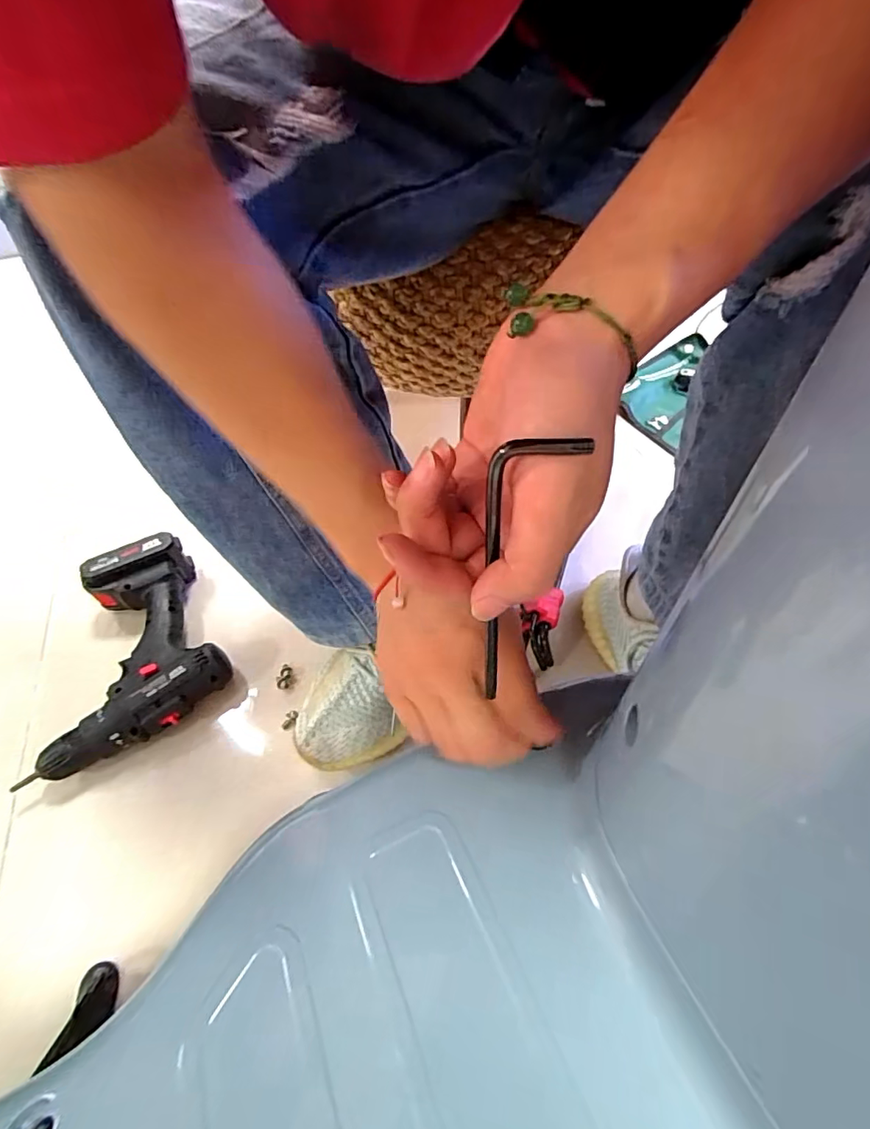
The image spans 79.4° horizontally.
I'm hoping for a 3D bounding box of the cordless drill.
[{"bbox_3d":[-0.332,0.089,0.549,0.190,0.073,0.205,-24,55,-16],"label":"cordless drill"}]

